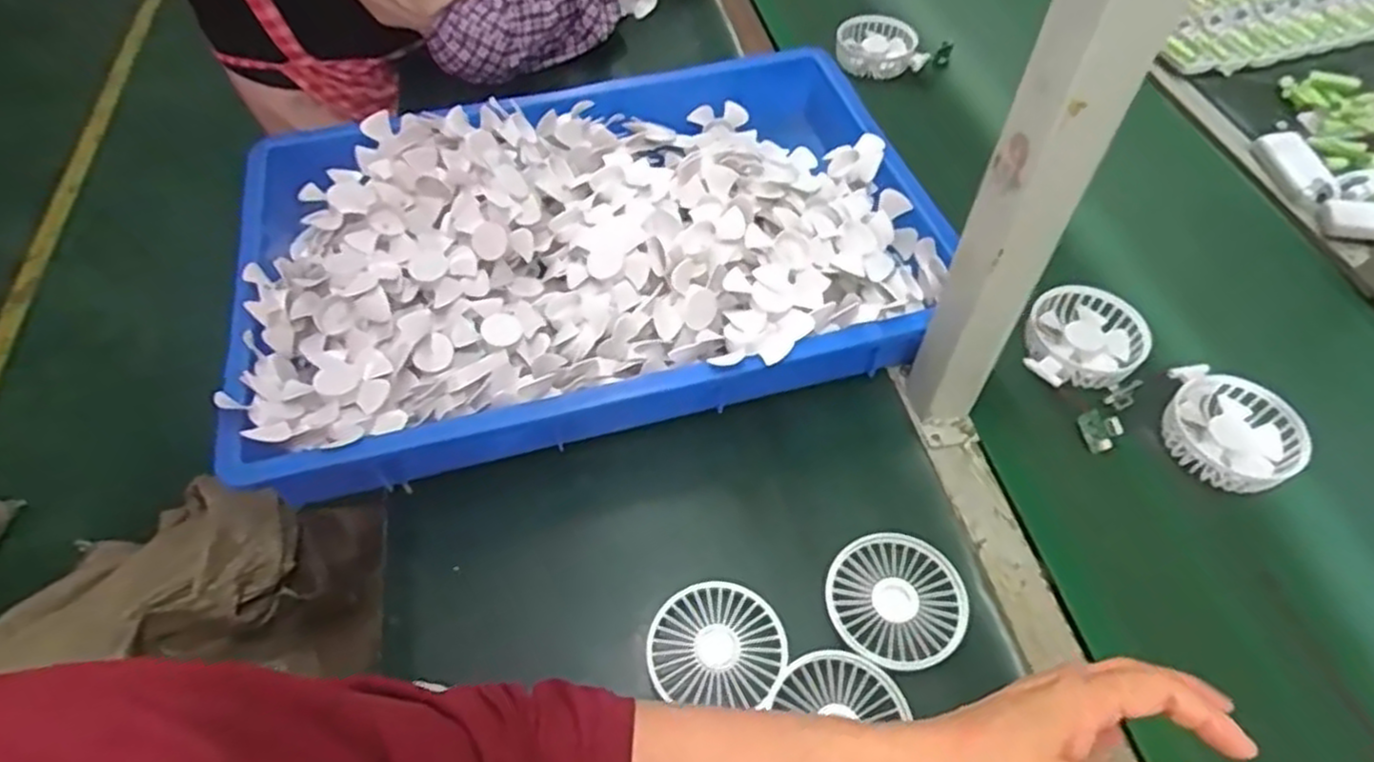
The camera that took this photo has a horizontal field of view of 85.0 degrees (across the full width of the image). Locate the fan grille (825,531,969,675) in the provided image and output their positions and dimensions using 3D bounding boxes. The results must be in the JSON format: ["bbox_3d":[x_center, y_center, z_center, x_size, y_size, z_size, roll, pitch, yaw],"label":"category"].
[{"bbox_3d":[0.139,0.143,0.498,0.085,0.007,0.093,0,54,-1],"label":"fan grille"}]

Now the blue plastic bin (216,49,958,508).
[{"bbox_3d":[-0.082,-0.123,0.640,0.570,0.092,0.376,-12,55,-9],"label":"blue plastic bin"}]

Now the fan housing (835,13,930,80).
[{"bbox_3d":[0.222,-0.393,0.876,0.092,0.029,0.095,-2,54,-2],"label":"fan housing"}]

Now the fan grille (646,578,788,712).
[{"bbox_3d":[0.019,0.166,0.480,0.084,0.012,0.077,3,54,1],"label":"fan grille"}]

